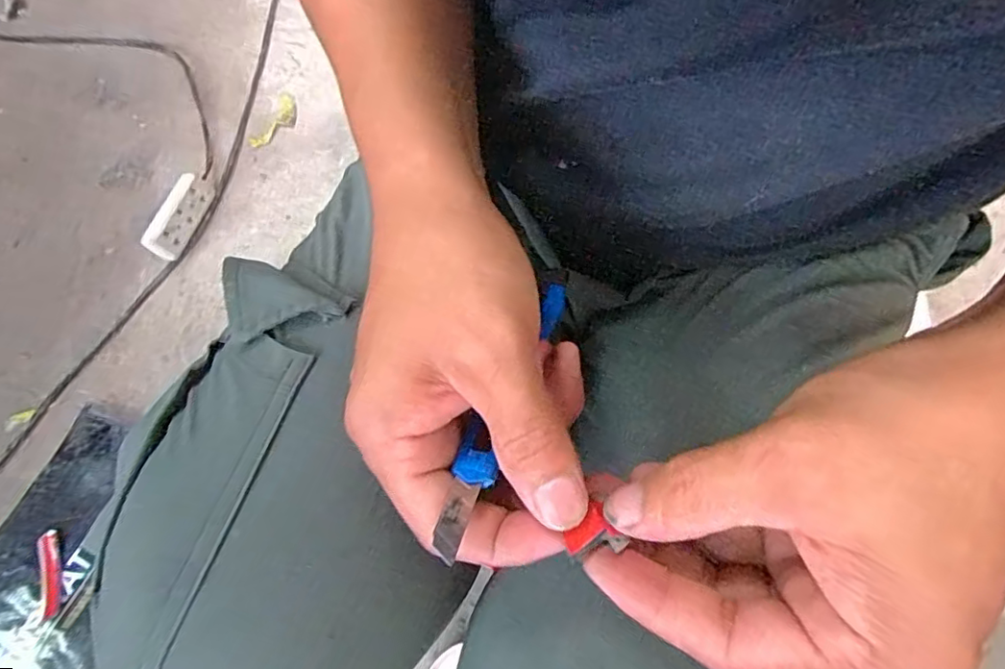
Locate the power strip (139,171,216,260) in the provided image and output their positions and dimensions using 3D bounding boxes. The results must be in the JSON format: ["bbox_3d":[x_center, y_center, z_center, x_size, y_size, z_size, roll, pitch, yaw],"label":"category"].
[{"bbox_3d":[-0.411,-0.152,0.754,0.022,0.062,0.123,14,70,4],"label":"power strip"}]

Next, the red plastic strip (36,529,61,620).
[{"bbox_3d":[-0.470,0.248,0.614,0.020,0.015,0.087,-11,70,-5],"label":"red plastic strip"}]

